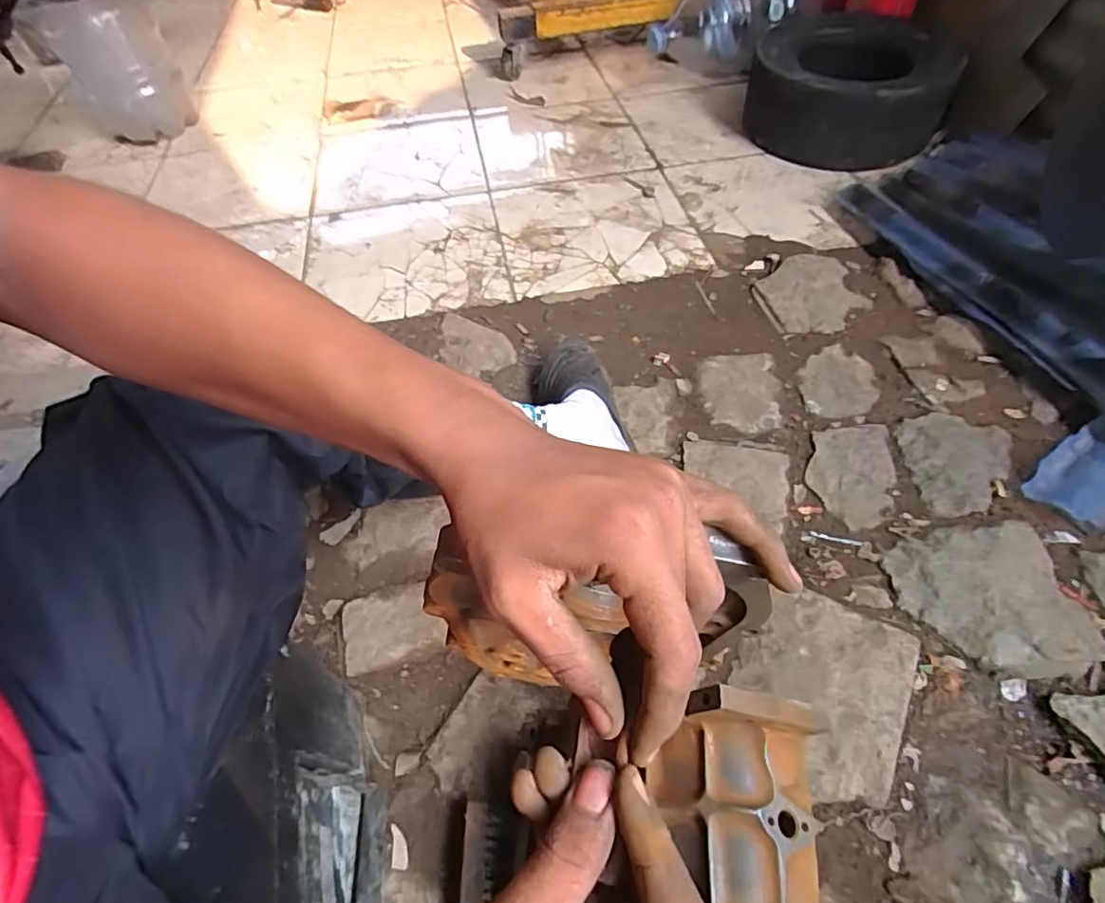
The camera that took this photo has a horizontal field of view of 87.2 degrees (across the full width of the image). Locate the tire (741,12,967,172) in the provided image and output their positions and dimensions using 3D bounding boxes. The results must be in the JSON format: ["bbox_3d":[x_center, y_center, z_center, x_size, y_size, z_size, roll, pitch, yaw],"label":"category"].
[{"bbox_3d":[0.639,-0.778,1.293,0.401,0.192,0.398,13,56,15],"label":"tire"}]

